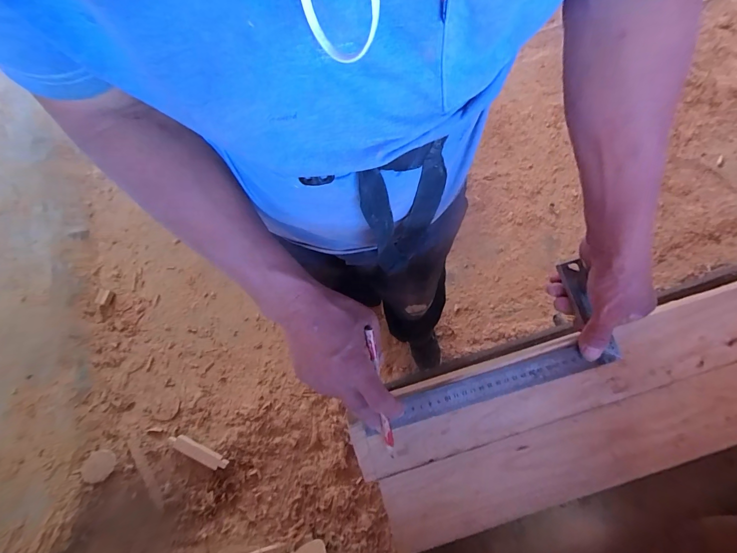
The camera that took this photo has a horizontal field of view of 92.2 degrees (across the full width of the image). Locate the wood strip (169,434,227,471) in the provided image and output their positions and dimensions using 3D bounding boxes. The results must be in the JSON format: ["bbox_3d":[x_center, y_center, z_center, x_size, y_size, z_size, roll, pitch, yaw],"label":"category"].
[{"bbox_3d":[-0.549,0.563,1.141,0.201,0.024,0.039,25,77,7],"label":"wood strip"}]

